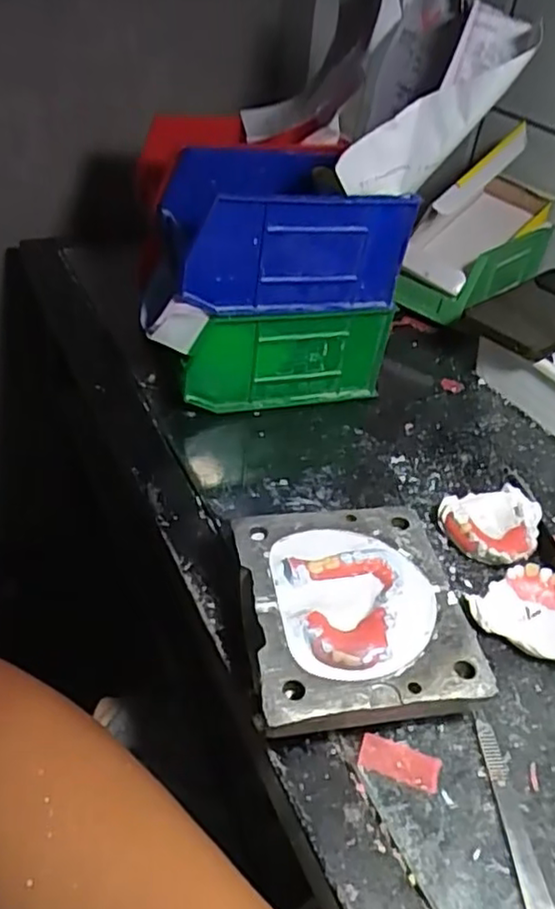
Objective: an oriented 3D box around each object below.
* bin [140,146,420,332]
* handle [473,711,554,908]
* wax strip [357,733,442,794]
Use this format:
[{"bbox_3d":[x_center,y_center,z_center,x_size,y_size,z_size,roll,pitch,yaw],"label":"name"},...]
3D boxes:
[{"bbox_3d":[-0.005,-0.164,0.491,0.186,0.091,0.092,-6,42,-15],"label":"bin"},{"bbox_3d":[0.113,0.173,0.312,0.012,0.004,0.101,2,41,-7],"label":"handle"},{"bbox_3d":[0.061,0.153,0.328,0.039,0.004,0.019,16,42,10],"label":"wax strip"}]

